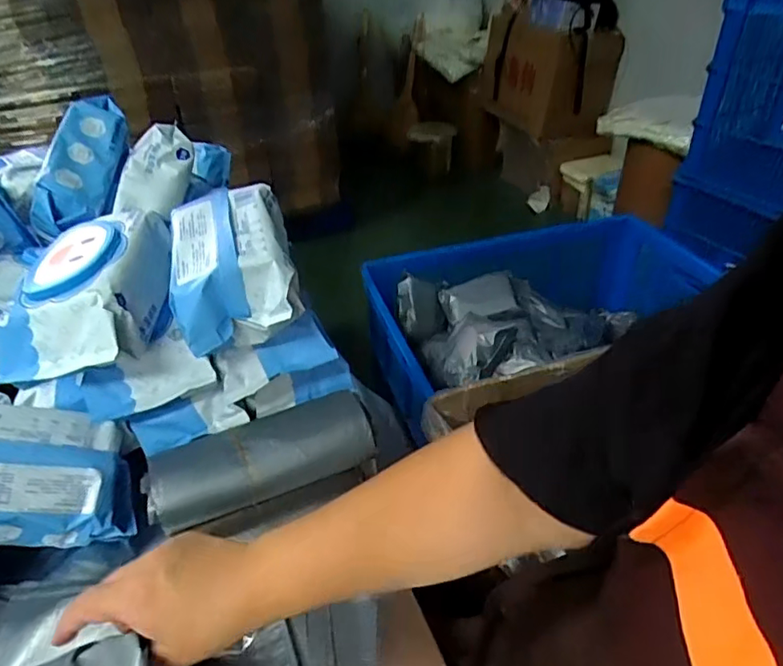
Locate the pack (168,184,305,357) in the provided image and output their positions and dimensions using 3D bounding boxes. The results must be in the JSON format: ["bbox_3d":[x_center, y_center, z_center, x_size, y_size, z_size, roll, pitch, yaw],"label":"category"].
[{"bbox_3d":[-0.146,-0.065,0.513,0.108,0.076,0.164,-10,38,-11],"label":"pack"}]

